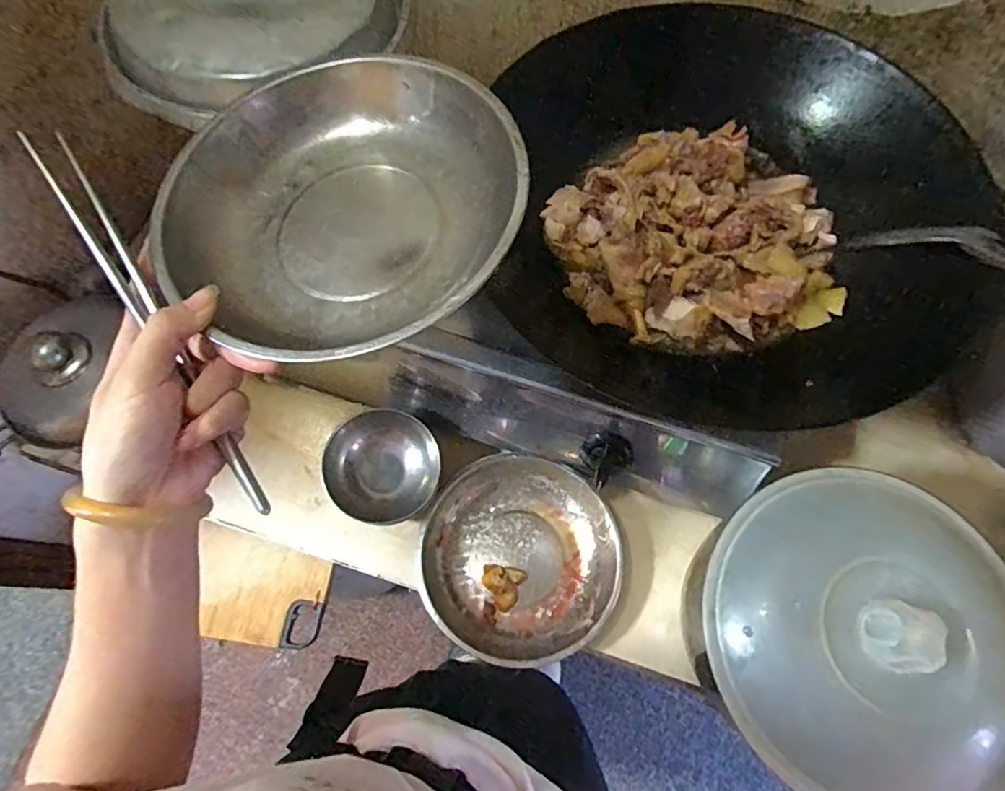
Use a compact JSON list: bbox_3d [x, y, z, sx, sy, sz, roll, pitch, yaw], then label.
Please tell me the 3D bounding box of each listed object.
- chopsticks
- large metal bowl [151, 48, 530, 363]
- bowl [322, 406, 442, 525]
[{"bbox_3d":[-0.177,-0.035,0.284,0.017,0.014,0.227,-30,91,-11],"label":"chopsticks"},{"bbox_3d":[-0.091,-0.102,0.311,0.199,0.056,0.184,0,69,0],"label":"large metal bowl"},{"bbox_3d":[-0.120,0.072,0.567,0.108,0.044,0.110,0,69,0],"label":"bowl"}]

